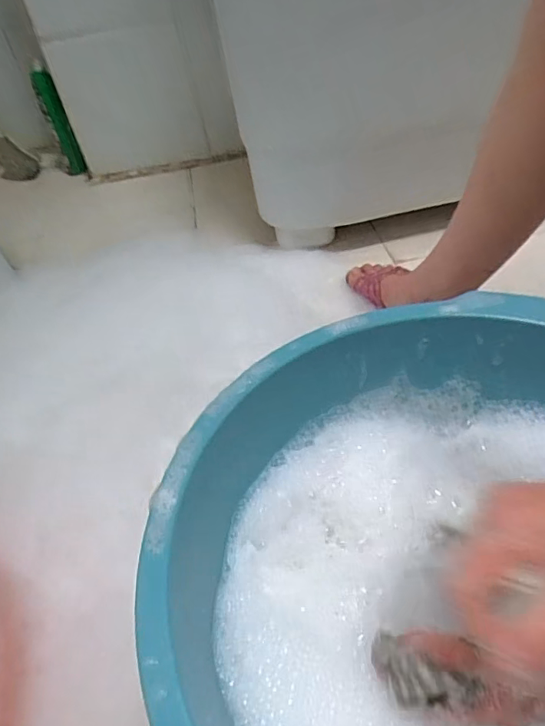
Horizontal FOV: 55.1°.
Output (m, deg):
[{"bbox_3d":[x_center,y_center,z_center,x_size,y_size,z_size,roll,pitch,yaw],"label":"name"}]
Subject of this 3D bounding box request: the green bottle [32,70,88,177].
[{"bbox_3d":[-0.414,-0.464,1.024,0.036,0.199,0.034,-21,49,-13],"label":"green bottle"}]

